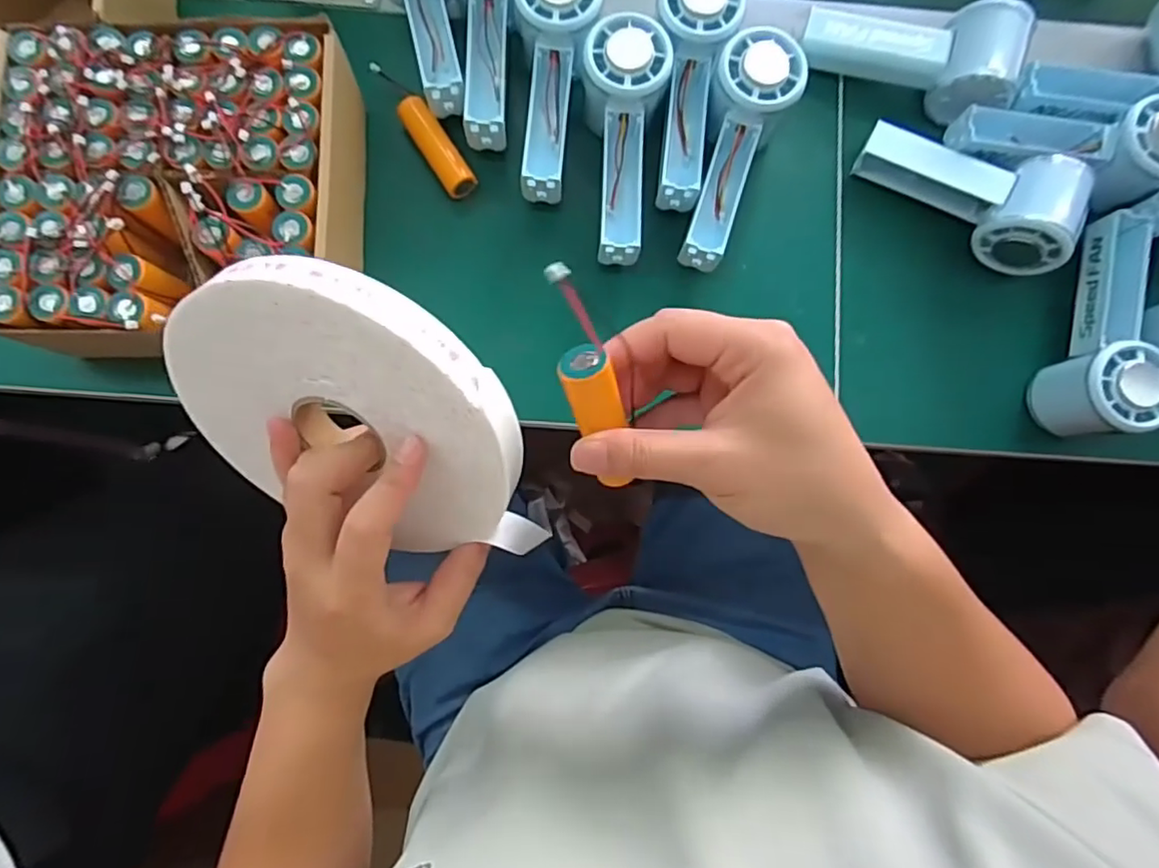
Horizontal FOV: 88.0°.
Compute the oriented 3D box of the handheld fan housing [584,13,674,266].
[{"bbox_3d":[0.029,-0.196,0.404,0.055,0.050,0.155,1,101,-2],"label":"handheld fan housing"}]

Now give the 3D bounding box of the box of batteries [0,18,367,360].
[{"bbox_3d":[-0.240,-0.148,0.375,0.195,0.077,0.190,-1,83,-2],"label":"box of batteries"}]

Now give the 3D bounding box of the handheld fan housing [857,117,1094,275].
[{"bbox_3d":[0.276,-0.178,0.424,0.147,0.047,0.068,33,82,15],"label":"handheld fan housing"}]

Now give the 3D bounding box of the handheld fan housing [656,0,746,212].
[{"bbox_3d":[0.075,-0.232,0.405,0.051,0.033,0.152,5,100,-2],"label":"handheld fan housing"}]

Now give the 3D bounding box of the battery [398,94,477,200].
[{"bbox_3d":[-0.101,-0.201,0.421,0.021,0.016,0.076,-34,85,-6],"label":"battery"}]

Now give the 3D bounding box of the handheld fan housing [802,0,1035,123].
[{"bbox_3d":[0.237,-0.272,0.425,0.156,0.049,0.067,21,82,1],"label":"handheld fan housing"}]

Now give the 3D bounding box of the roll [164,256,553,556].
[{"bbox_3d":[-0.105,-0.005,0.276,0.159,0.154,0.020,10,43,9],"label":"roll"}]

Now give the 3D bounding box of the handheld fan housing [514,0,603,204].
[{"bbox_3d":[-0.018,-0.245,0.405,0.055,0.039,0.142,6,101,-2],"label":"handheld fan housing"}]

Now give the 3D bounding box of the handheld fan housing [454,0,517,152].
[{"bbox_3d":[-0.062,-0.274,0.402,0.052,0.038,0.153,2,101,-2],"label":"handheld fan housing"}]

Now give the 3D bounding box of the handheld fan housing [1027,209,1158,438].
[{"bbox_3d":[0.363,-0.072,0.406,0.051,0.058,0.154,21,82,1],"label":"handheld fan housing"}]

